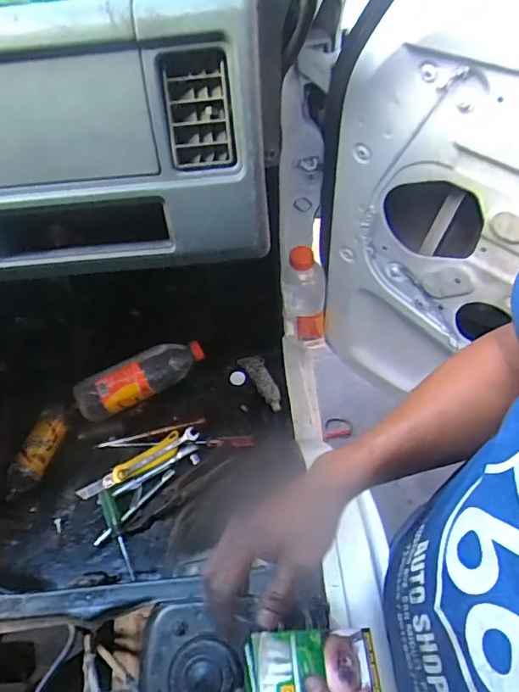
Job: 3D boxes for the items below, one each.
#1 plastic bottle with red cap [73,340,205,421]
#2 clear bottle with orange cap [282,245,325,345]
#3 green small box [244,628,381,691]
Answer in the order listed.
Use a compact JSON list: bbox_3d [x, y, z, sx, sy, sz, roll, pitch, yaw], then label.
[{"bbox_3d":[-0.225,0.063,0.984,0.250,0.059,0.081,-20,56,-11],"label":"plastic bottle with red cap"},{"bbox_3d":[0.078,-0.087,0.912,0.067,0.229,0.073,-6,55,-2],"label":"clear bottle with orange cap"},{"bbox_3d":[0.047,0.278,0.449,0.115,0.021,0.055,3,54,-11],"label":"green small box"}]

